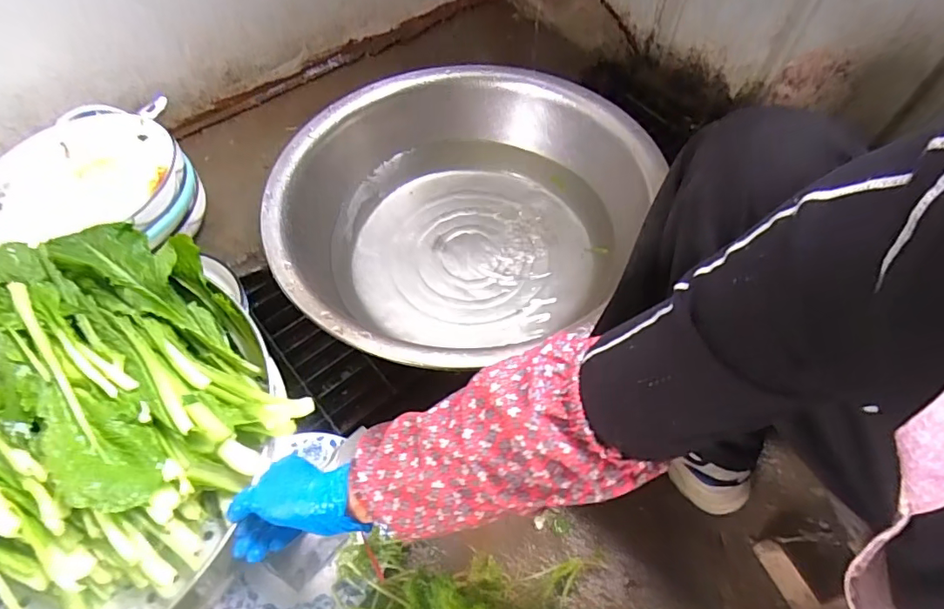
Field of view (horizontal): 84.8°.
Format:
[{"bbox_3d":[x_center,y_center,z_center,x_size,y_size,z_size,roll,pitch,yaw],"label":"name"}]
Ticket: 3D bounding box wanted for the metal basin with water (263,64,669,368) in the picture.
[{"bbox_3d":[-0.020,-0.149,0.812,0.572,0.182,0.522,0,62,0],"label":"metal basin with water"}]

